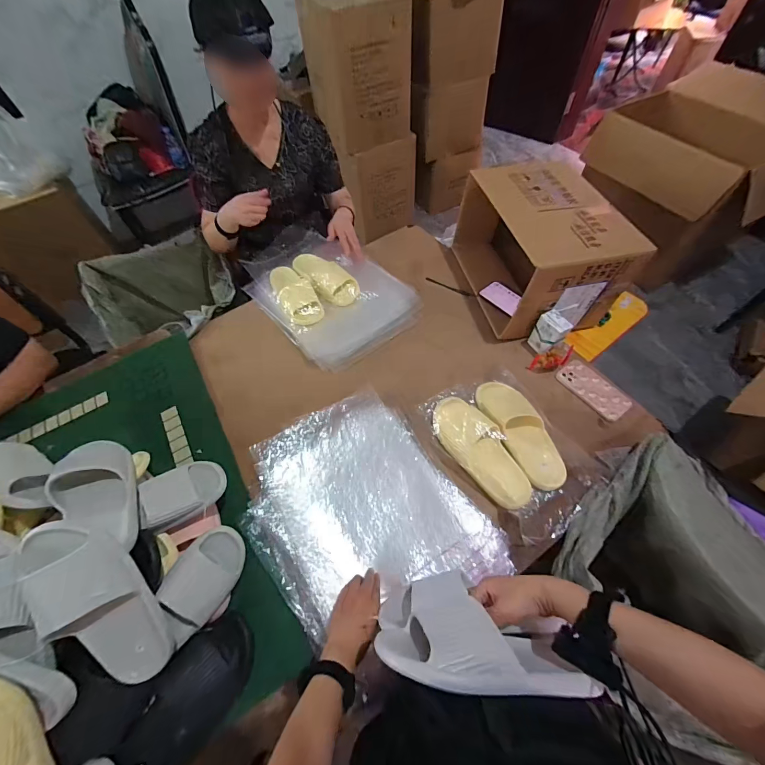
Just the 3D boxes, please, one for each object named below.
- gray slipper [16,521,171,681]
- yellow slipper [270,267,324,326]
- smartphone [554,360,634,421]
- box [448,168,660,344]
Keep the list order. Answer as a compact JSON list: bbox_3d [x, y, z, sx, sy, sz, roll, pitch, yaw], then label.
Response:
[{"bbox_3d":[-0.406,0.319,0.490,0.103,0.064,0.267,-33,101,-16],"label":"gray slipper"},{"bbox_3d":[-0.253,-0.259,0.966,0.096,0.043,0.249,-29,61,-14],"label":"yellow slipper"},{"bbox_3d":[0.501,0.013,0.803,0.082,0.013,0.161,-33,63,-16],"label":"smartphone"},{"bbox_3d":[0.390,-0.365,0.893,0.282,0.235,0.423,-13,59,-5],"label":"box"}]

